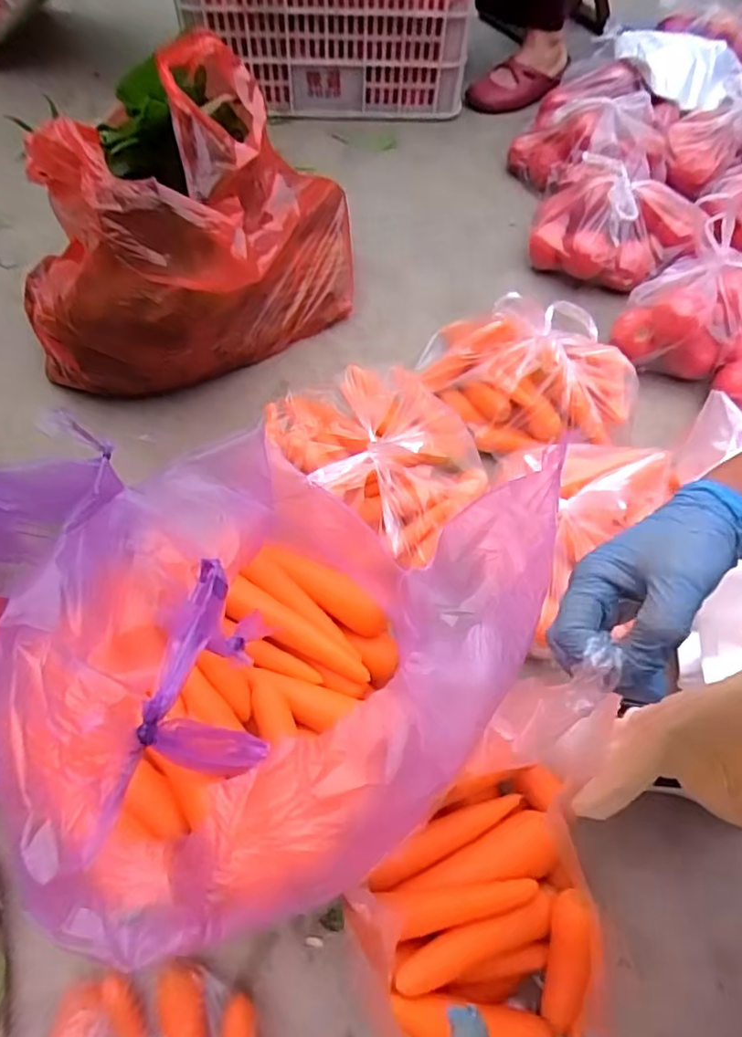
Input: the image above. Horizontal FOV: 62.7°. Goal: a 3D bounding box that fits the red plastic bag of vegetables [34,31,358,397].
[{"bbox_3d":[-0.223,-0.365,0.765,0.313,0.289,0.448,29,61,14],"label":"red plastic bag of vegetables"}]

